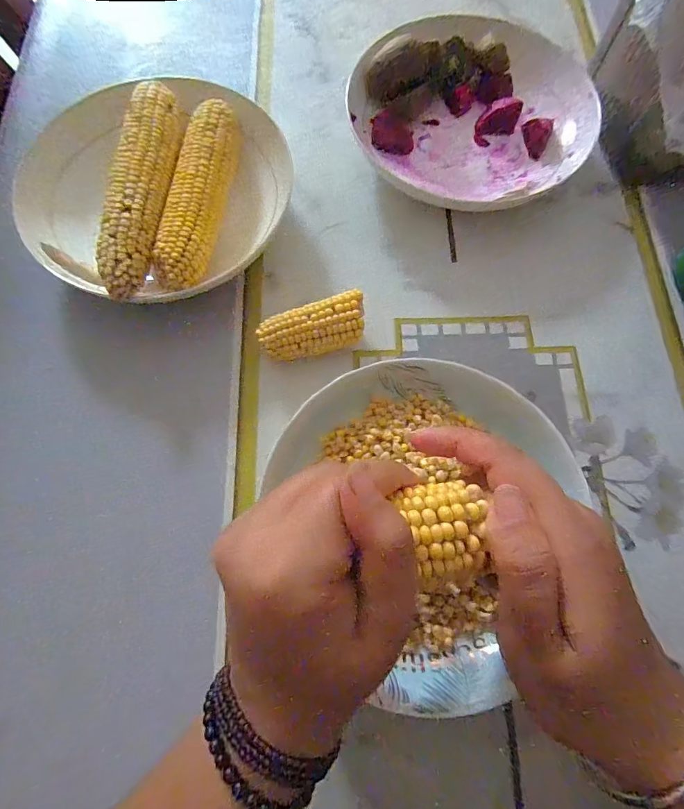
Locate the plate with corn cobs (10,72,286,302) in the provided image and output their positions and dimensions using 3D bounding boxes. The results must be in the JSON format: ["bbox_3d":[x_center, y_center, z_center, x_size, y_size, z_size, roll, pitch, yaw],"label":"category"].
[{"bbox_3d":[-0.151,-0.175,0.325,0.204,0.062,0.200,0,73,0],"label":"plate with corn cobs"}]

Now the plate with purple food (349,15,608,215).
[{"bbox_3d":[0.119,-0.255,0.358,0.187,0.055,0.179,0,73,0],"label":"plate with purple food"}]

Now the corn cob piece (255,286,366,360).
[{"bbox_3d":[-0.020,-0.051,0.303,0.076,0.036,0.036,-18,74,-5],"label":"corn cob piece"}]

